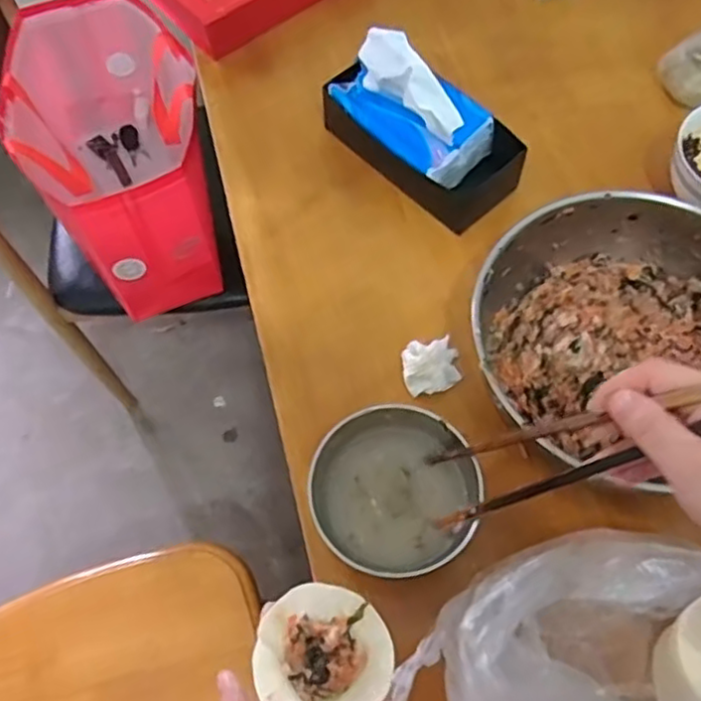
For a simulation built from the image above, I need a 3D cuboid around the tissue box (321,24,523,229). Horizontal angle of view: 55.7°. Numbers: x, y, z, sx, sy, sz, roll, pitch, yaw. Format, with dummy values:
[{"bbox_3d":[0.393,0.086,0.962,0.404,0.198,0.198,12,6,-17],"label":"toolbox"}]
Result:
[{"bbox_3d":[0.062,-0.212,0.604,0.088,0.115,0.190,-42,70,-17],"label":"tissue box"}]

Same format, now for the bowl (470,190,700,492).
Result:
[{"bbox_3d":[0.211,-0.009,0.508,0.228,0.093,0.206,21,66,12],"label":"bowl"}]

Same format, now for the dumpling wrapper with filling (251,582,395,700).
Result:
[{"bbox_3d":[-0.018,0.172,0.379,0.076,0.018,0.072,-1,64,1],"label":"dumpling wrapper with filling"}]

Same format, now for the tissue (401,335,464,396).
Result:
[{"bbox_3d":[0.065,0.008,0.536,0.046,0.031,0.044,-10,64,-3],"label":"tissue"}]

